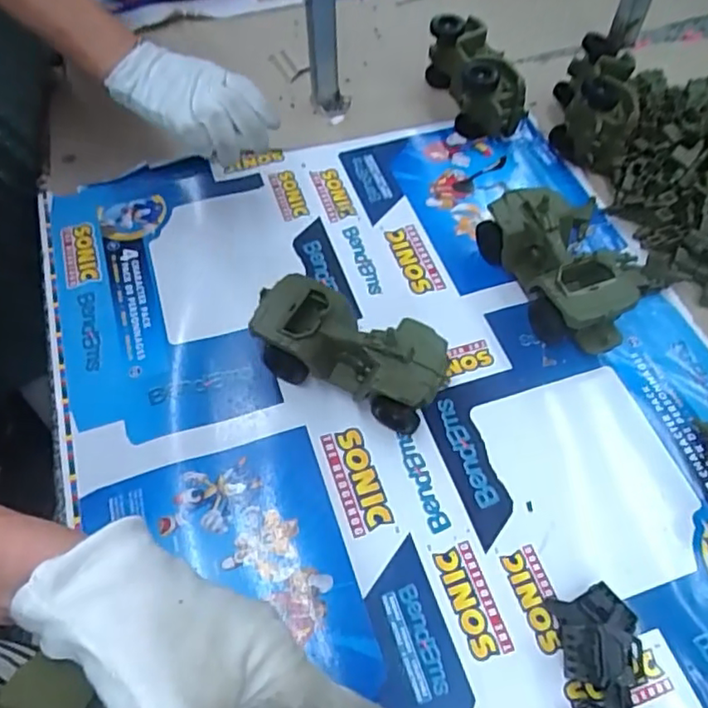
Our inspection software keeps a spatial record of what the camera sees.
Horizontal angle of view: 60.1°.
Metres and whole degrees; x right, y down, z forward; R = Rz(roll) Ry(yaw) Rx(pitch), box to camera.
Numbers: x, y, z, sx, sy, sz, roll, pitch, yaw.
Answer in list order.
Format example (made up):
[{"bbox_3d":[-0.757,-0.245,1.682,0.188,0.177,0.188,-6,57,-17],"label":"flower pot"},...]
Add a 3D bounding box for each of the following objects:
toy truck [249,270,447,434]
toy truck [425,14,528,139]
[{"bbox_3d":[-0.004,-0.001,0.565,0.179,0.081,0.078,24,61,14],"label":"toy truck"},{"bbox_3d":[0.161,-0.353,0.791,0.085,0.085,0.168,-12,58,-7],"label":"toy truck"}]

